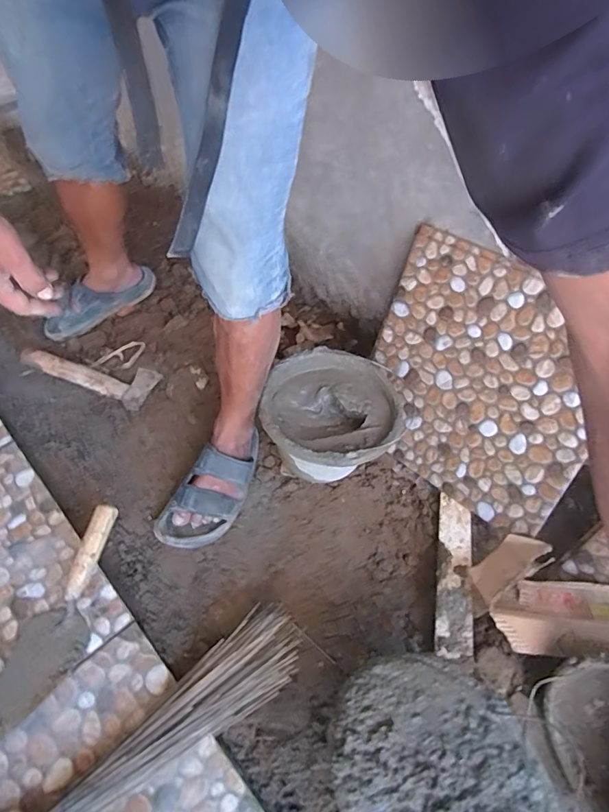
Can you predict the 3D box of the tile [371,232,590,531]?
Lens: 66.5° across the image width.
[{"bbox_3d":[0.281,-0.035,0.790,0.392,0.408,0.009,35,33,31],"label":"tile"}]

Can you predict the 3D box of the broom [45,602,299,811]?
[{"bbox_3d":[-0.200,0.434,0.554,0.482,0.044,0.093,-36,59,-25],"label":"broom"}]

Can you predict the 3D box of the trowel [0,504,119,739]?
[{"bbox_3d":[-0.338,0.283,0.633,0.092,0.078,0.297,17,53,7],"label":"trowel"}]

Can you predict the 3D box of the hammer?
[{"bbox_3d":[-0.440,-0.076,0.960,0.258,0.043,0.098,15,53,12],"label":"hammer"}]

